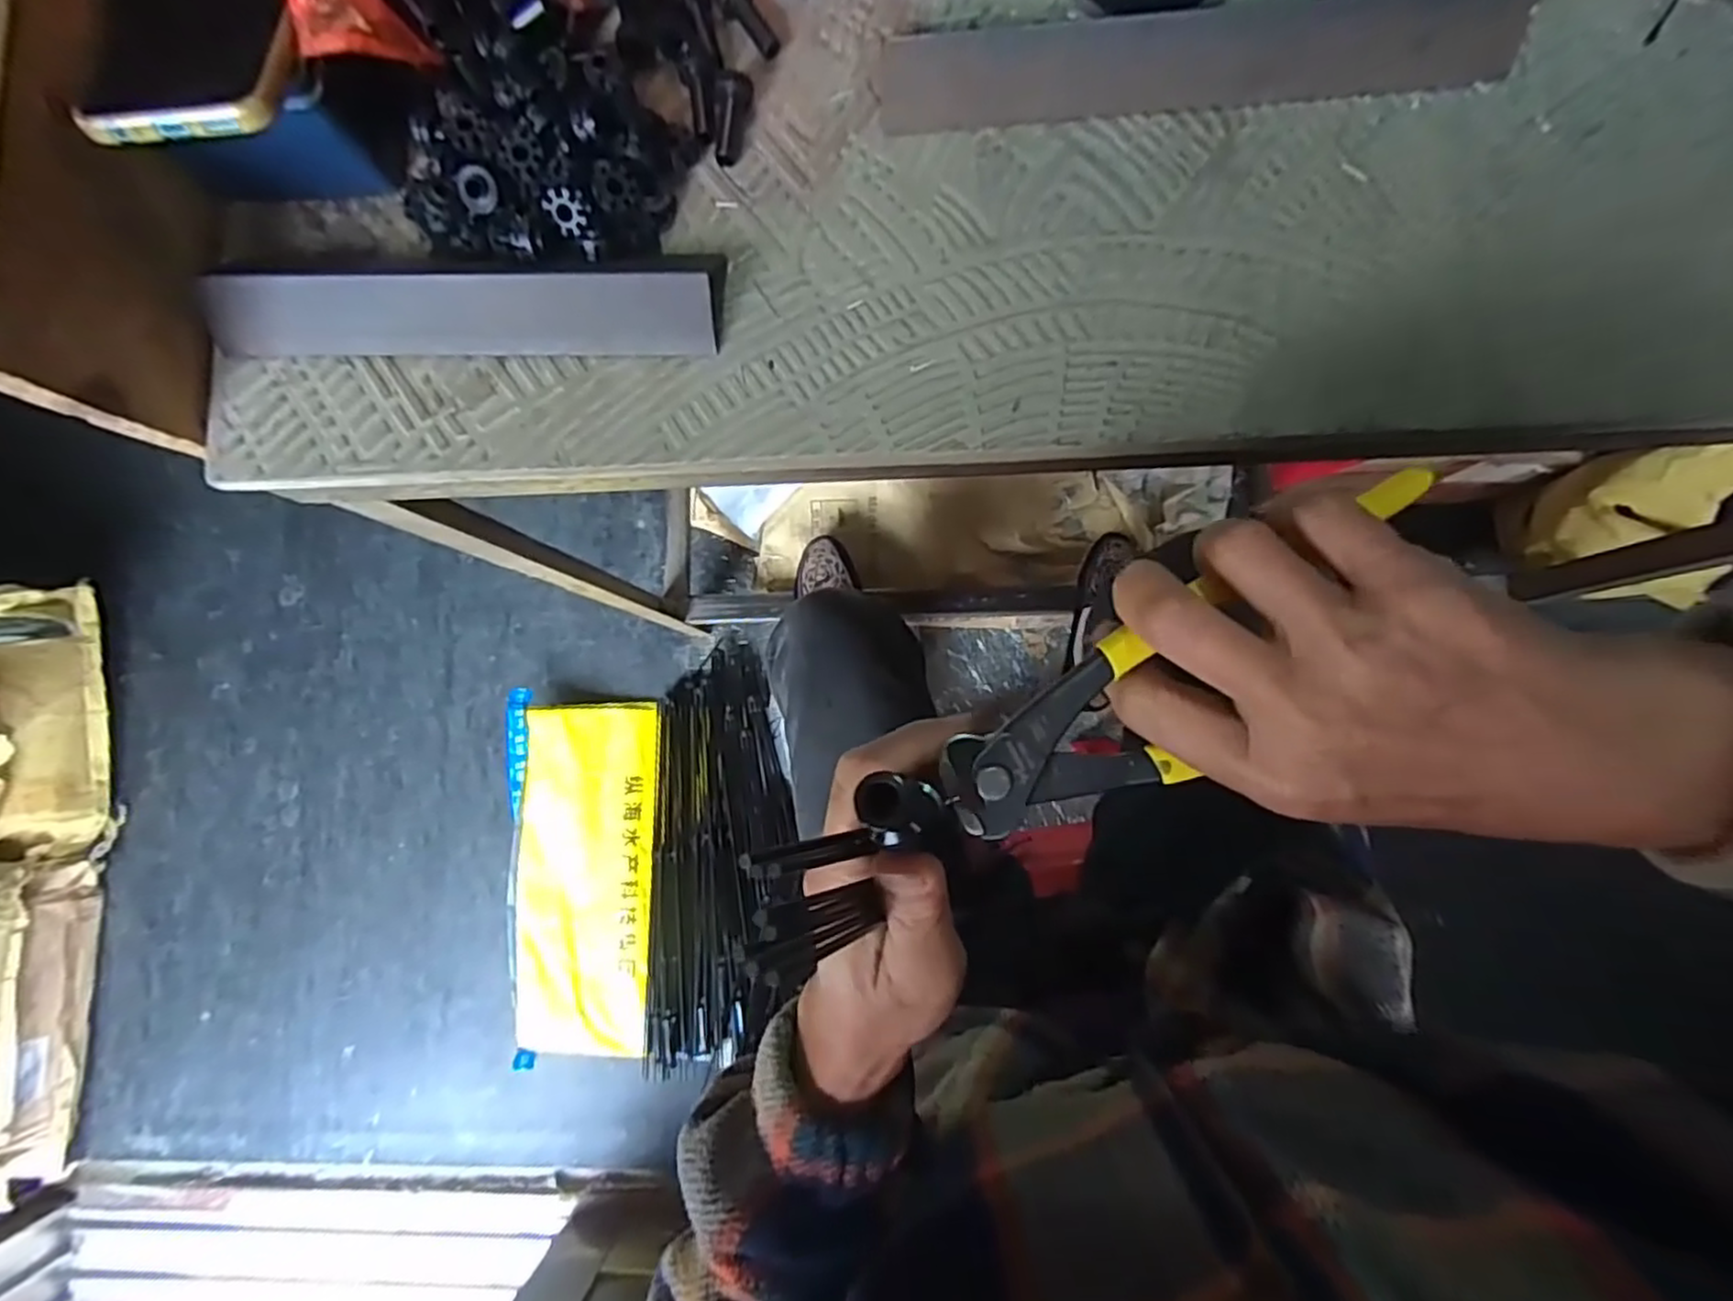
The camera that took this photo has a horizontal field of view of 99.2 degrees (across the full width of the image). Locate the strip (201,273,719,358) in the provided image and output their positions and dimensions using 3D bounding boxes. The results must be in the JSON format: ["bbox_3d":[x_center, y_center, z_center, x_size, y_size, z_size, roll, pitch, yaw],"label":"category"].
[{"bbox_3d":[-0.187,-0.154,0.340,0.236,0.009,0.034,2,124,4],"label":"strip"}]

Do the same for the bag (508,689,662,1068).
[{"bbox_3d":[-0.414,0.330,1.073,0.213,0.043,0.515,1,88,2],"label":"bag"}]

